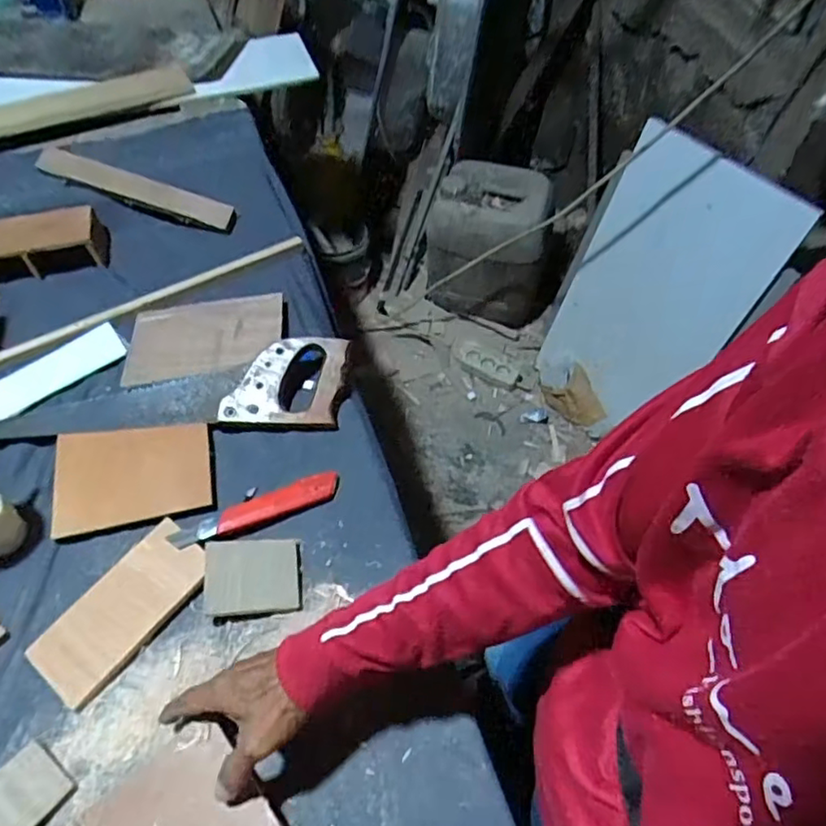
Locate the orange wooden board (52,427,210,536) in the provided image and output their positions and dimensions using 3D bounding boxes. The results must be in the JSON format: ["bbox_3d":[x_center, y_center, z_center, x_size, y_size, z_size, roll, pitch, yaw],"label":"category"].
[{"bbox_3d":[-0.303,0.063,0.676,0.158,0.009,0.115,-11,57,-6],"label":"orange wooden board"}]

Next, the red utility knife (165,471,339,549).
[{"bbox_3d":[-0.161,0.102,0.652,0.175,0.014,0.030,-23,58,-13],"label":"red utility knife"}]

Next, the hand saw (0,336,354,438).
[{"bbox_3d":[-0.277,-0.028,0.722,0.399,0.025,0.101,-3,76,-2],"label":"hand saw"}]

